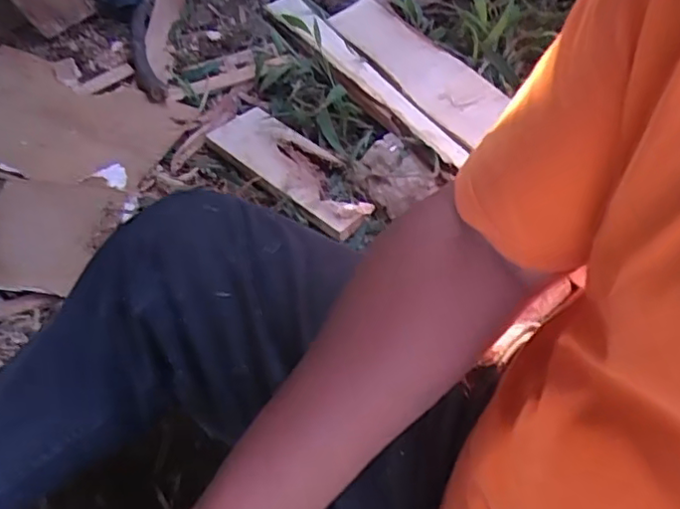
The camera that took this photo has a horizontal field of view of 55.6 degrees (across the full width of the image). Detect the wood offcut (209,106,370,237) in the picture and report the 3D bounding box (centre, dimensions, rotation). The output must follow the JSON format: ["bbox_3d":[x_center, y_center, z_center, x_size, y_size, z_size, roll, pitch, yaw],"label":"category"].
[{"bbox_3d":[-0.066,-0.121,0.848,0.099,0.023,0.290,-34,52,-27],"label":"wood offcut"}]

